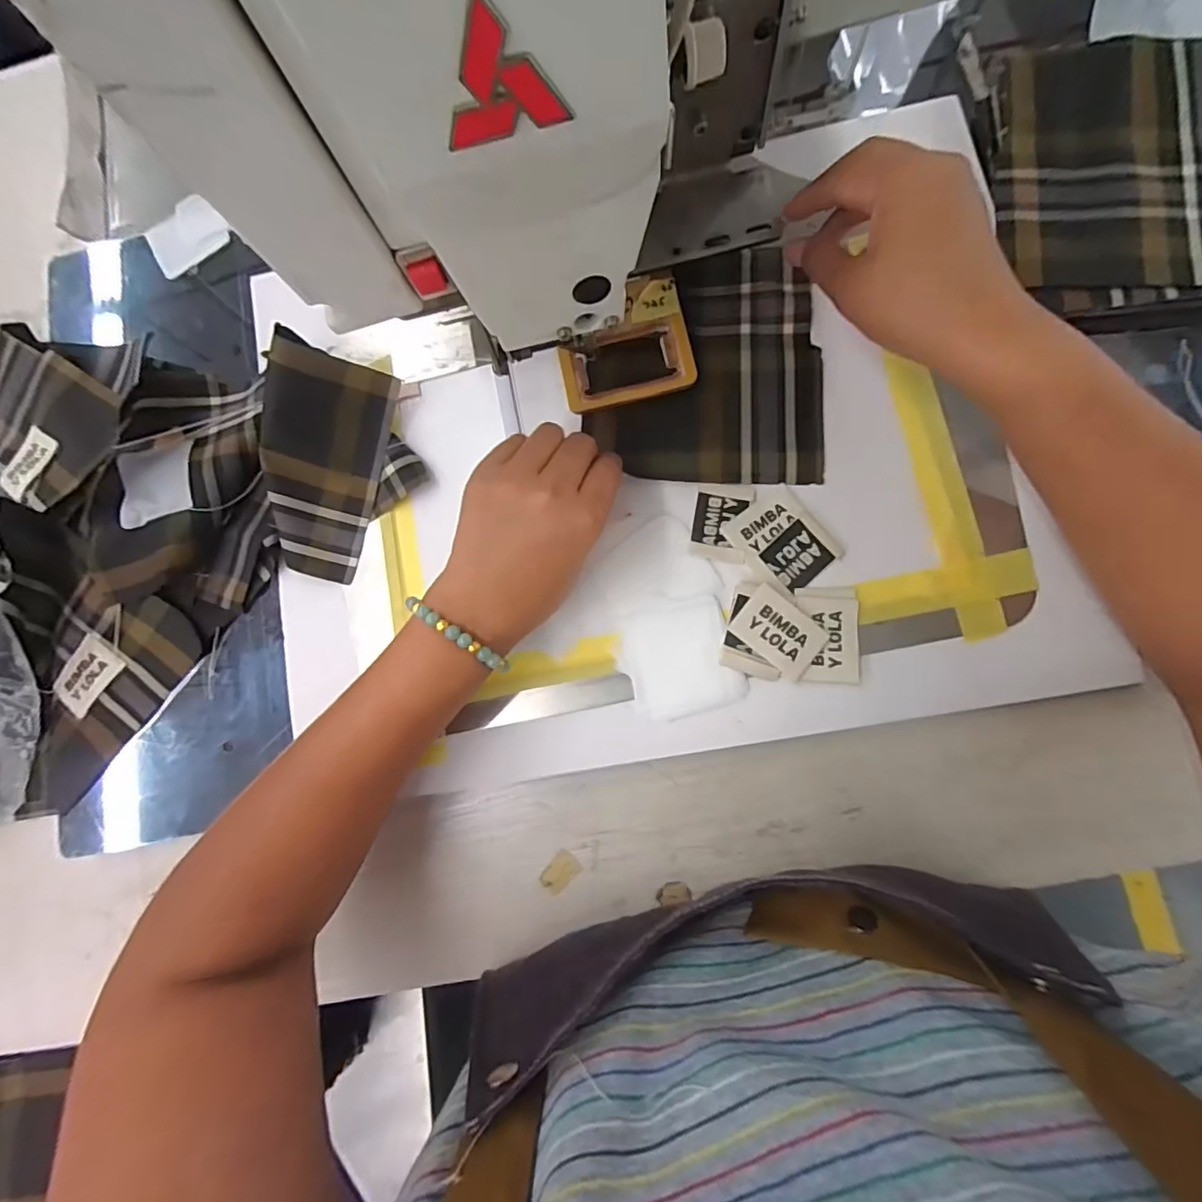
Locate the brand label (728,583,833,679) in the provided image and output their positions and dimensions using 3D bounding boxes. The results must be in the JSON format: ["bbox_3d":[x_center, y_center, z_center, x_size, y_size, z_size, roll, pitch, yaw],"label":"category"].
[{"bbox_3d":[0.104,0.018,0.311,0.048,0.005,0.036,40,89,10],"label":"brand label"}]

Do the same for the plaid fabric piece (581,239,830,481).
[{"bbox_3d":[0.067,-0.150,0.343,0.145,0.011,0.150,2,87,5],"label":"plaid fabric piece"}]

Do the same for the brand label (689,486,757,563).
[{"bbox_3d":[0.075,-0.048,0.330,0.033,0.006,0.047,9,88,6],"label":"brand label"}]

